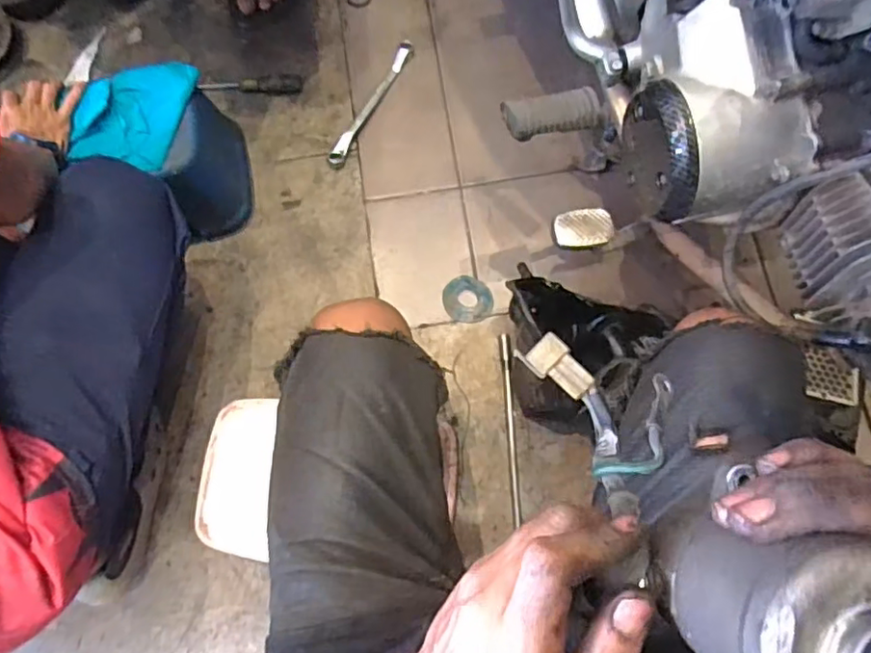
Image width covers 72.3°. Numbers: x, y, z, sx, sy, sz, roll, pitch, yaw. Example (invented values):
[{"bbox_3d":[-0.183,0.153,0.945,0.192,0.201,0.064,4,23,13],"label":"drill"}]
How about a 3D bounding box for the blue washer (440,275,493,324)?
[{"bbox_3d":[0.046,-0.039,0.842,0.067,0.011,0.069,-1,70,2],"label":"blue washer"}]

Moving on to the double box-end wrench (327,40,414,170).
[{"bbox_3d":[-0.099,-0.352,0.936,0.025,0.012,0.250,25,72,11],"label":"double box-end wrench"}]

